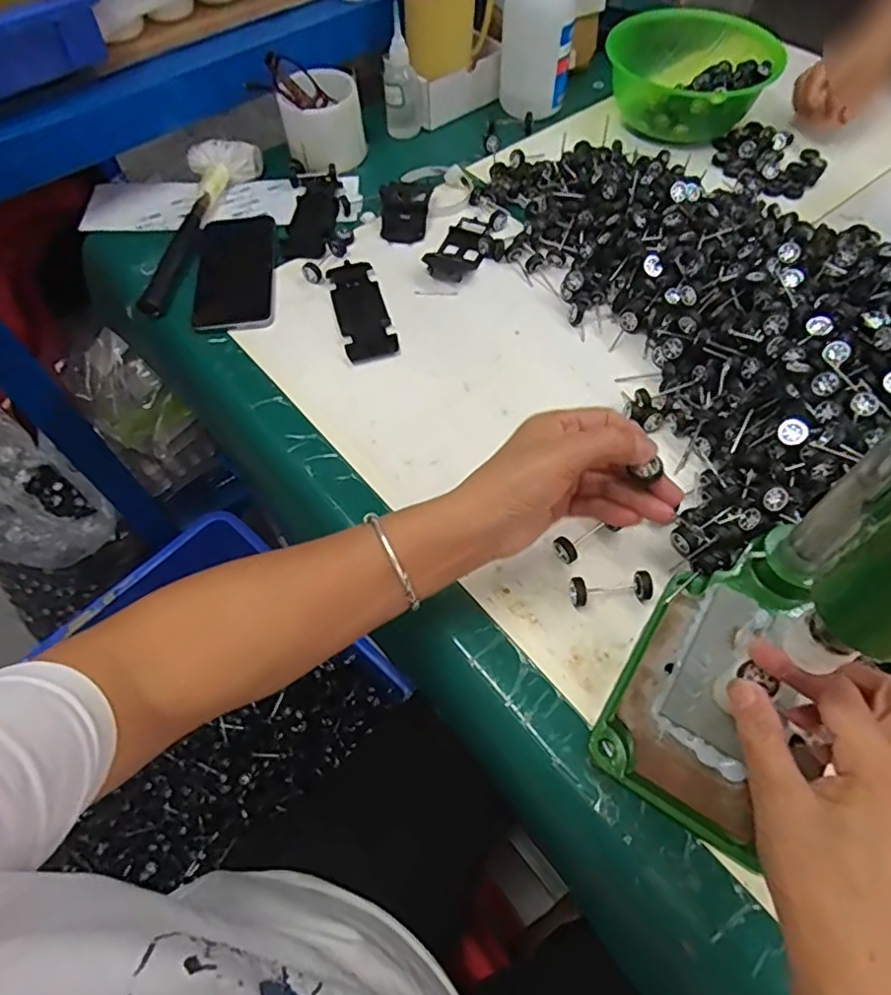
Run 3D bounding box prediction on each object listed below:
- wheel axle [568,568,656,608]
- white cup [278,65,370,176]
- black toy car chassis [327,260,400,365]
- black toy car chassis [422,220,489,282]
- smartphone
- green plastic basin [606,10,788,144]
[{"bbox_3d":[0.117,0.063,0.420,0.060,0.017,0.017,-5,59,-1],"label":"wheel axle"},{"bbox_3d":[-0.137,-0.422,0.684,0.087,0.075,0.078,-9,59,-4],"label":"white cup"},{"bbox_3d":[-0.080,-0.179,0.576,0.046,0.005,0.123,-15,60,-7],"label":"black toy car chassis"},{"bbox_3d":[0.016,-0.253,0.619,0.048,0.016,0.086,21,62,14],"label":"black toy car chassis"},{"bbox_3d":[-0.211,-0.231,0.613,0.077,0.008,0.169,-7,59,-3],"label":"smartphone"},{"bbox_3d":[0.293,-0.499,0.722,0.185,0.069,0.185,8,59,6],"label":"green plastic basin"}]

